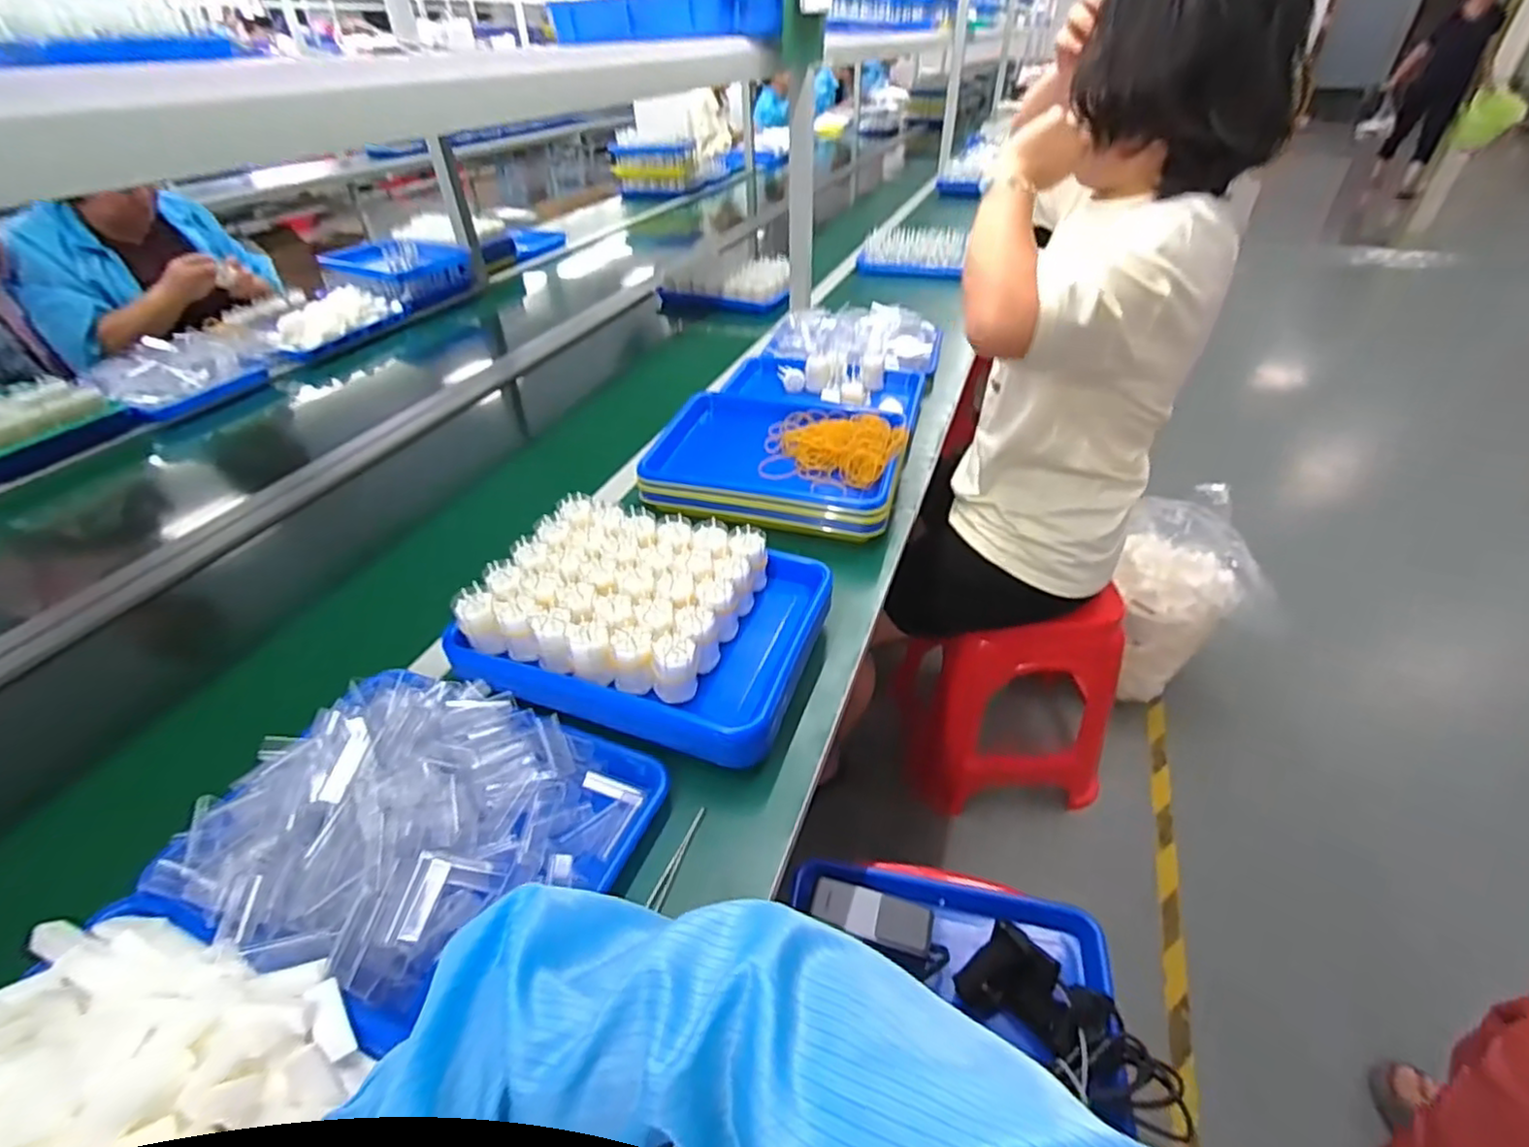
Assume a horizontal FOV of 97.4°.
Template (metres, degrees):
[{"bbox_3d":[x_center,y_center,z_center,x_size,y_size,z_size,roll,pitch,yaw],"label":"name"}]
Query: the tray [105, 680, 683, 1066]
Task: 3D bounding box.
[{"bbox_3d":[-0.263,0.191,0.521,0.305,0.073,0.249,13,40,18],"label":"tray"}]

